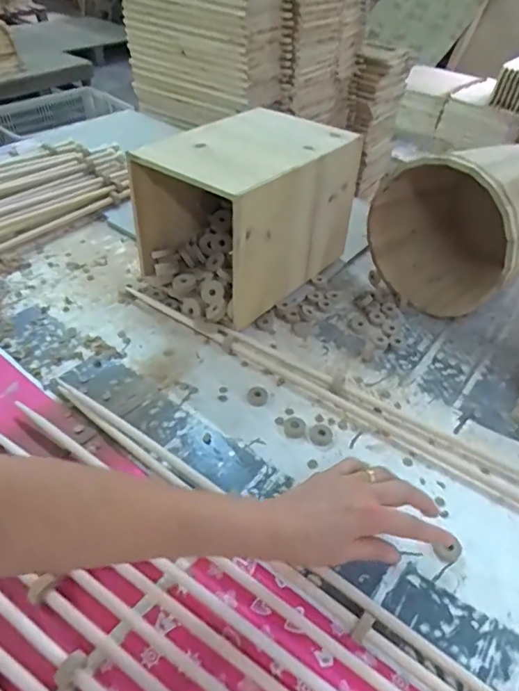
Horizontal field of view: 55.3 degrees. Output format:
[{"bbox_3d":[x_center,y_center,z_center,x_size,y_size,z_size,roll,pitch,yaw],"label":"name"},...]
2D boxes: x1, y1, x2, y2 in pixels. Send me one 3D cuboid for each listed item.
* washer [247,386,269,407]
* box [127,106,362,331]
[{"bbox_3d":[-0.002,0.063,0.624,0.025,0.010,0.029,7,44,5],"label":"washer"},{"bbox_3d":[-0.017,-0.197,0.744,0.199,0.210,0.287,34,52,28],"label":"box"}]

